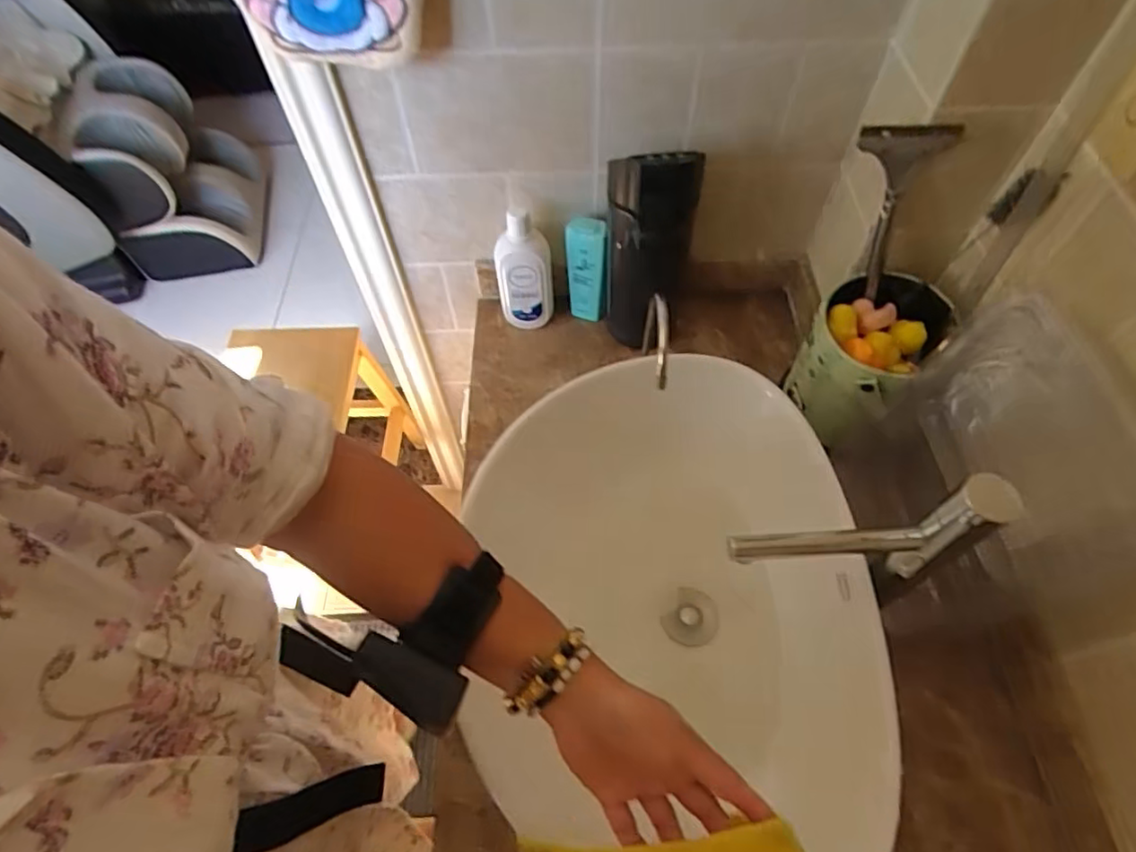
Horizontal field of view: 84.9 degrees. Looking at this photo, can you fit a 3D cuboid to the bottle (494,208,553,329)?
[{"bbox_3d":[-0.061,-0.211,0.871,0.076,0.206,0.036,-3,57,-3],"label":"bottle"}]

